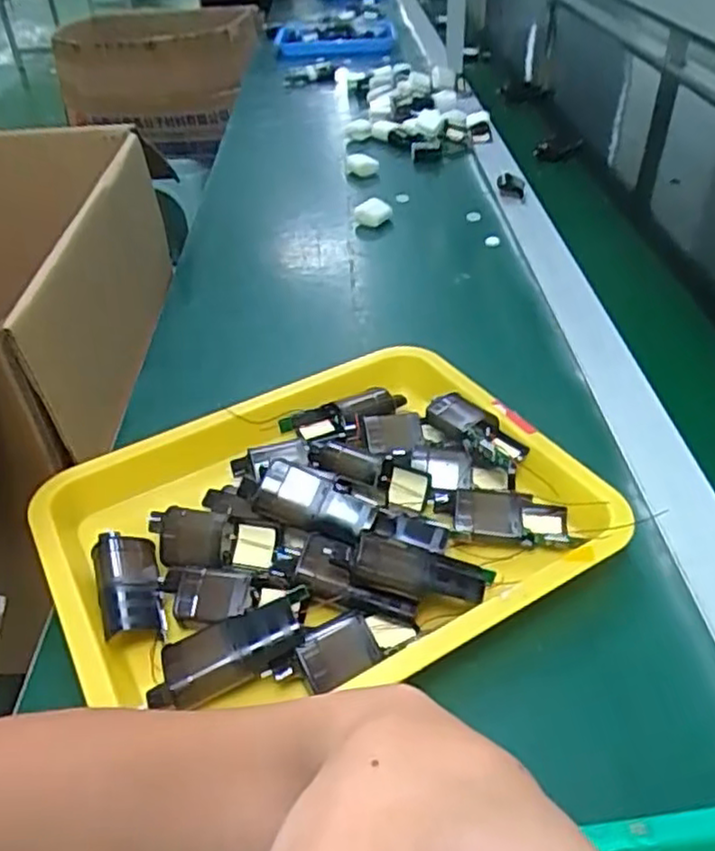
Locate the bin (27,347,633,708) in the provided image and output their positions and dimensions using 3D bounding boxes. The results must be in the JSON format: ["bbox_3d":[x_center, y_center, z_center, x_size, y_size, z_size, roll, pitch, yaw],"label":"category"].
[{"bbox_3d":[-0.026,0.058,0.462,0.327,0.048,0.259,-21,42,-21],"label":"bin"}]

